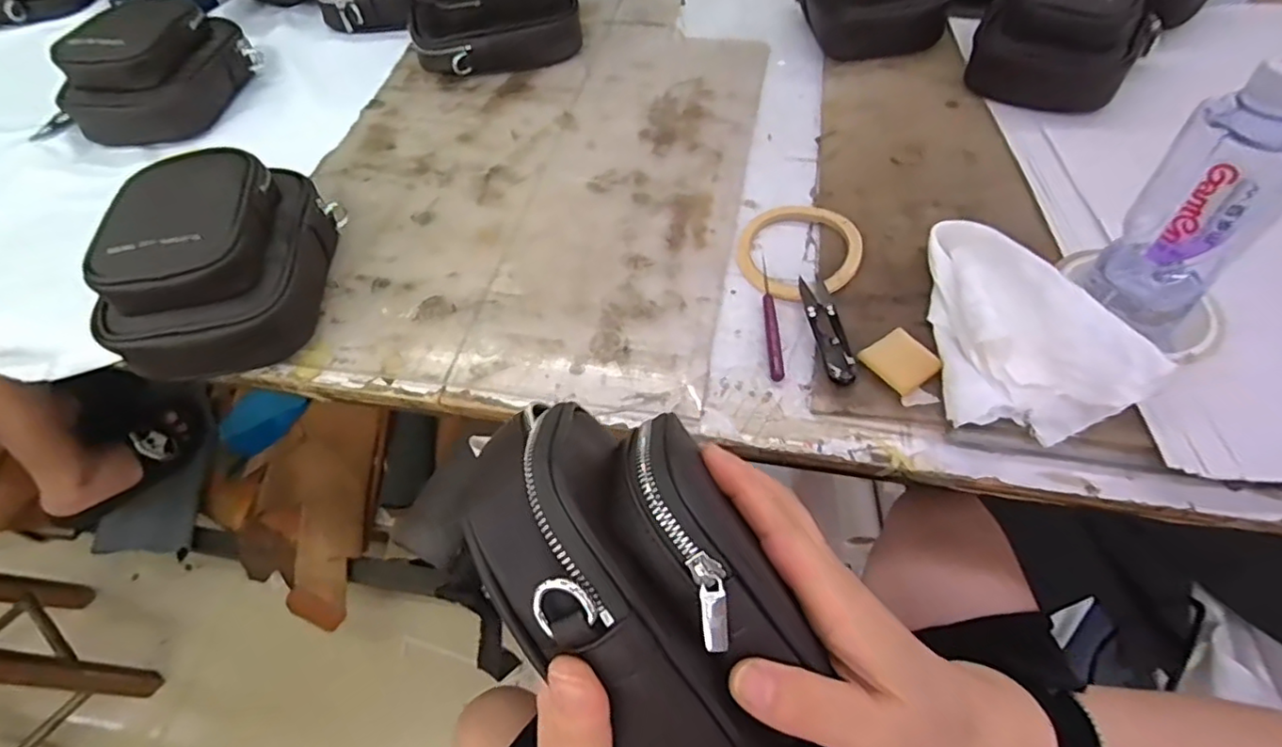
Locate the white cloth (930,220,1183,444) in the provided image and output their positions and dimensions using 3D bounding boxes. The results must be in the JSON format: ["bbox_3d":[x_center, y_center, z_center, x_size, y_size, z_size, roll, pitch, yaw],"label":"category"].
[{"bbox_3d":[0.245,-0.038,0.393,0.097,0.053,0.150,5,55,6],"label":"white cloth"}]

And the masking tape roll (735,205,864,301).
[{"bbox_3d":[0.123,-0.097,0.479,0.092,0.016,0.100,-1,55,2],"label":"masking tape roll"}]

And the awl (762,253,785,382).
[{"bbox_3d":[0.094,-0.046,0.445,0.010,0.010,0.118,-1,55,2],"label":"awl"}]

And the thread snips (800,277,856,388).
[{"bbox_3d":[0.130,-0.035,0.424,0.022,0.011,0.097,-5,55,0],"label":"thread snips"}]

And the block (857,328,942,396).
[{"bbox_3d":[0.170,-0.008,0.402,0.037,0.011,0.042,-32,59,-18],"label":"block"}]

